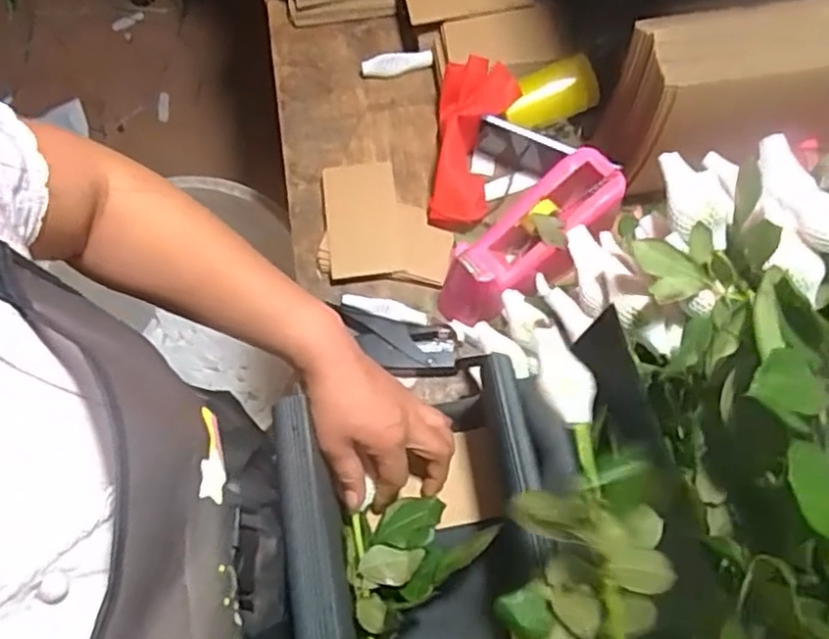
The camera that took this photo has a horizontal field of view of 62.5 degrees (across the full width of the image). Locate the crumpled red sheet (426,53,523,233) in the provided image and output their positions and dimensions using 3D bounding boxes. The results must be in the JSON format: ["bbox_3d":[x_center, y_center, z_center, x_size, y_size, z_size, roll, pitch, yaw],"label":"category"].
[{"bbox_3d":[0.060,-0.188,0.760,0.077,0.068,0.181,11,90,6],"label":"crumpled red sheet"}]

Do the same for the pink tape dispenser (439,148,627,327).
[{"bbox_3d":[0.109,-0.086,0.676,0.221,0.068,0.076,-41,73,3],"label":"pink tape dispenser"}]

